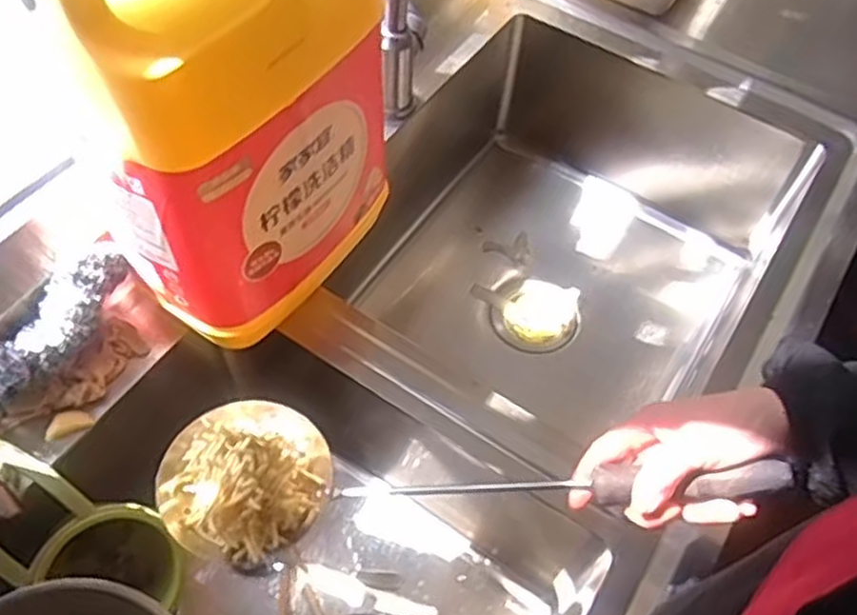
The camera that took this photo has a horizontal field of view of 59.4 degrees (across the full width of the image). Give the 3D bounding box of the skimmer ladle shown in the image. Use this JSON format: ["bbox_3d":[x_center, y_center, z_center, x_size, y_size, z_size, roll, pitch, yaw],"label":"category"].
[{"bbox_3d":[-0.002,0.114,0.497,0.427,0.078,0.116,-4,54,23],"label":"skimmer ladle"}]

